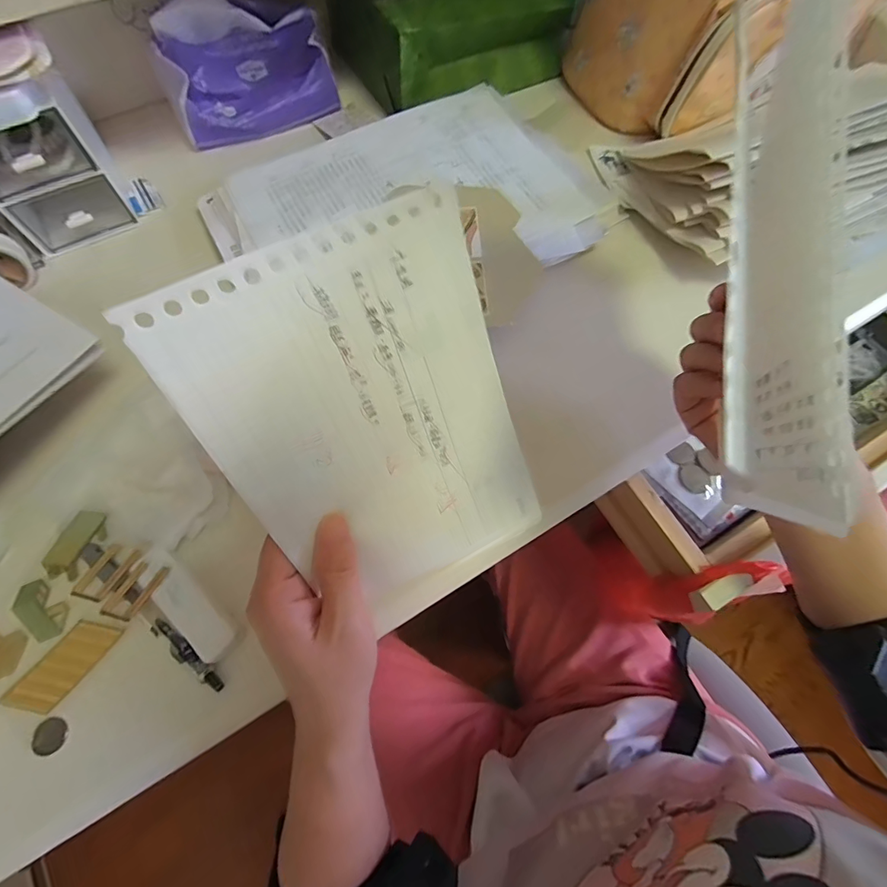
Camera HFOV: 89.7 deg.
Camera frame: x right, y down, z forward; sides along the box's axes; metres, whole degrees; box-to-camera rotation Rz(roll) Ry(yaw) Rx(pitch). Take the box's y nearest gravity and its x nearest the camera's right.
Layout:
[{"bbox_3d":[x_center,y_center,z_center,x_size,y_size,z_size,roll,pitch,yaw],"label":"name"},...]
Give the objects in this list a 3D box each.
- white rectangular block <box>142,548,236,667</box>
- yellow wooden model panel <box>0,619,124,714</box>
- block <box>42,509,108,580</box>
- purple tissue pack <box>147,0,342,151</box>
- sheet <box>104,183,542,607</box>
[{"bbox_3d":[-0.153,0.094,0.263,0.021,0.009,0.073,-41,73,-16],"label":"white rectangular block"},{"bbox_3d":[-0.221,0.128,0.259,0.028,0.004,0.062,36,71,13],"label":"yellow wooden model panel"},{"bbox_3d":[-0.230,0.063,0.279,0.025,0.008,0.044,32,70,12],"label":"block"},{"bbox_3d":[-0.182,-0.352,0.420,0.154,0.080,0.084,-26,70,-11],"label":"purple tissue pack"},{"bbox_3d":[-0.027,-0.003,0.210,0.131,0.179,0.018,-28,34,-12],"label":"sheet"}]

